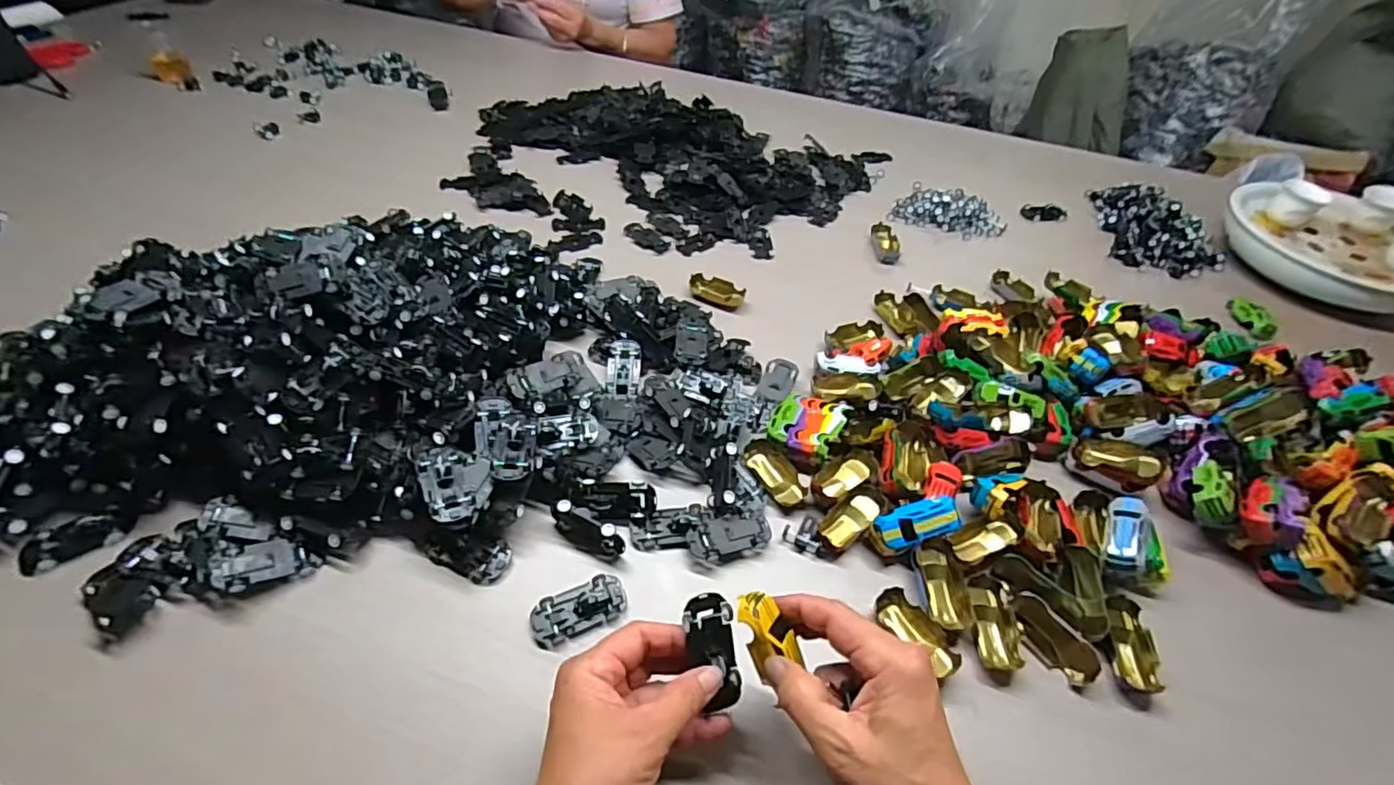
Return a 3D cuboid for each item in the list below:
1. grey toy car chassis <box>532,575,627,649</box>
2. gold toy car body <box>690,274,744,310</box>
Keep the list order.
[{"bbox_3d":[-0.083,0.150,0.418,0.065,0.009,0.032,-18,52,-20],"label":"grey toy car chassis"},{"bbox_3d":[0.022,-0.113,0.670,0.062,0.014,0.036,19,49,12],"label":"gold toy car body"}]

